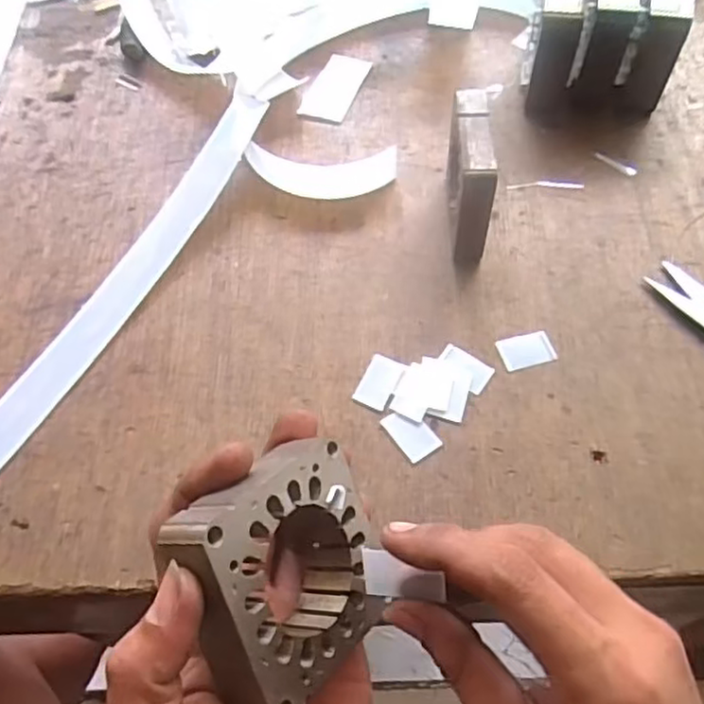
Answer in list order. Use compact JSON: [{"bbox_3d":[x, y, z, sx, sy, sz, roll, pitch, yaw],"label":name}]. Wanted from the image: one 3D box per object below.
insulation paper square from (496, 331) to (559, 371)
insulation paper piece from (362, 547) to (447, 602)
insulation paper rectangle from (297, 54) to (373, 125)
[{"bbox_3d":[0.100,-0.002,0.387,0.030,0.004,0.021,-15,61,-5],"label":"insulation paper square"},{"bbox_3d":[0.019,0.083,0.250,0.031,0.004,0.017,-5,82,29],"label":"insulation paper piece"},{"bbox_3d":[-0.011,-0.198,0.504,0.034,0.004,0.071,16,62,12],"label":"insulation paper rectangle"}]

